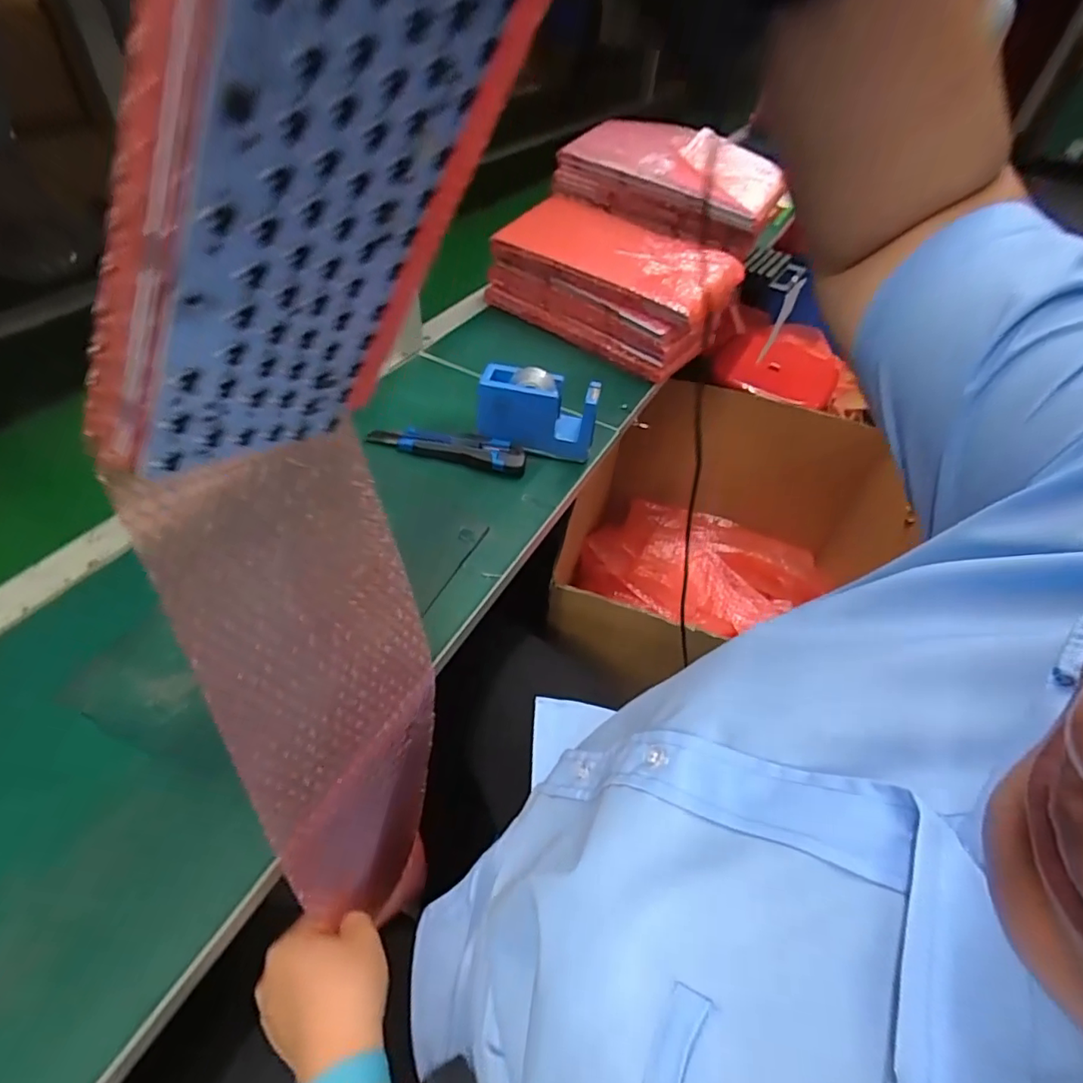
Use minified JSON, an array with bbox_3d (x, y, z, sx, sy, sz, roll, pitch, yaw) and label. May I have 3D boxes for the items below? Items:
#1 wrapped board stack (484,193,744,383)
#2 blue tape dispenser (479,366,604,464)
[{"bbox_3d":[0.098,-0.374,0.823,0.329,0.124,0.177,34,52,22],"label":"wrapped board stack"},{"bbox_3d":[-0.004,-0.143,0.621,0.127,0.077,0.052,11,47,3],"label":"blue tape dispenser"}]

